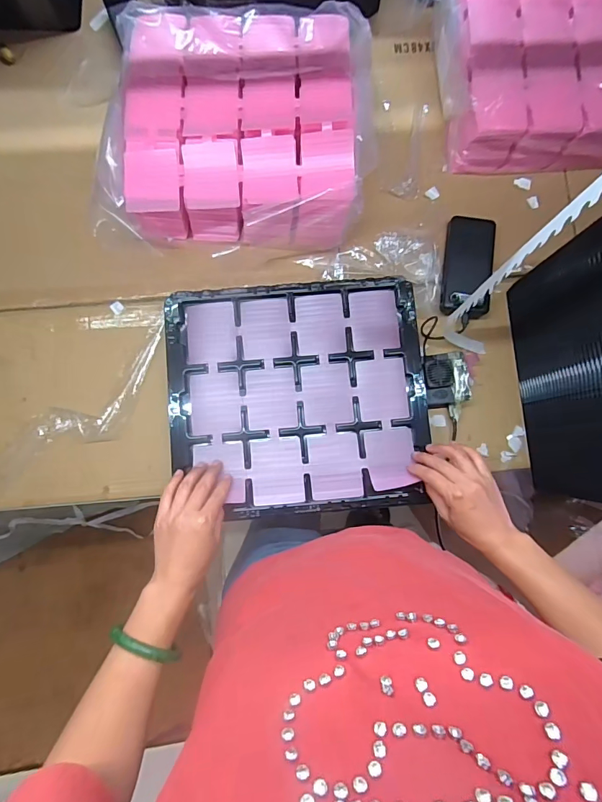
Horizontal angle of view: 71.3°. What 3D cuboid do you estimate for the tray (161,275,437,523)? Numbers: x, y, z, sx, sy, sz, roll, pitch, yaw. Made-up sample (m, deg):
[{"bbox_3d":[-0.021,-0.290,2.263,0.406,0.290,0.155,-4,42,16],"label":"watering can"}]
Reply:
[{"bbox_3d":[-0.004,-0.008,0.605,0.366,0.024,0.330,-4,83,-1],"label":"tray"}]

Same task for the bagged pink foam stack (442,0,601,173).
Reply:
[{"bbox_3d":[0.410,-0.548,0.674,0.358,0.109,0.316,-1,83,-1],"label":"bagged pink foam stack"}]

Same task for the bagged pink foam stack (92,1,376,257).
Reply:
[{"bbox_3d":[-0.091,-0.410,0.646,0.381,0.115,0.330,-3,83,-1],"label":"bagged pink foam stack"}]

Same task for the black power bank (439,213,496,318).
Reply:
[{"bbox_3d":[0.270,-0.218,0.675,0.075,0.017,0.162,7,83,0],"label":"black power bank"}]

